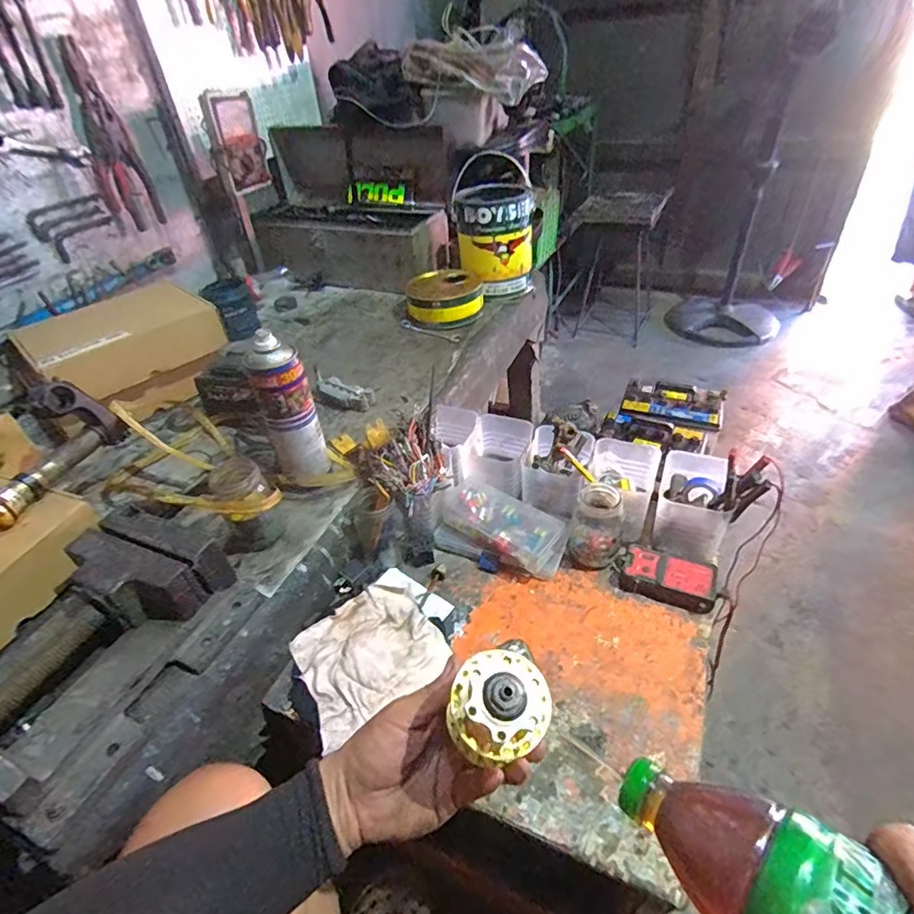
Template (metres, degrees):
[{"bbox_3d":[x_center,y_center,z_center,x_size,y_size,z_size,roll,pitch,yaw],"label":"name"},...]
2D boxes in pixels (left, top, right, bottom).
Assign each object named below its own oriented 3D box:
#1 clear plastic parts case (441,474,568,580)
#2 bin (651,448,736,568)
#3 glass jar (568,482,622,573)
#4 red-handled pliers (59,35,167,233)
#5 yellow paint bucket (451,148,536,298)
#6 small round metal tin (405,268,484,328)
[{"bbox_3d":[0.064,0.092,0.693,0.165,0.044,0.078,26,49,31],"label":"clear plastic parts case"},{"bbox_3d":[0.308,0.062,0.679,0.086,0.071,0.131,13,44,20],"label":"bin"},{"bbox_3d":[0.179,0.088,0.655,0.060,0.104,0.058,-3,40,2],"label":"glass jar"},{"bbox_3d":[-0.641,-0.569,0.947,0.032,0.297,0.110,8,52,10],"label":"red-handled pliers"},{"bbox_3d":[0.082,-0.498,1.138,0.167,0.227,0.166,-1,40,4],"label":"yellow paint bucket"},{"bbox_3d":[-0.027,-0.341,1.107,0.165,0.067,0.156,-3,40,2],"label":"small round metal tin"}]

